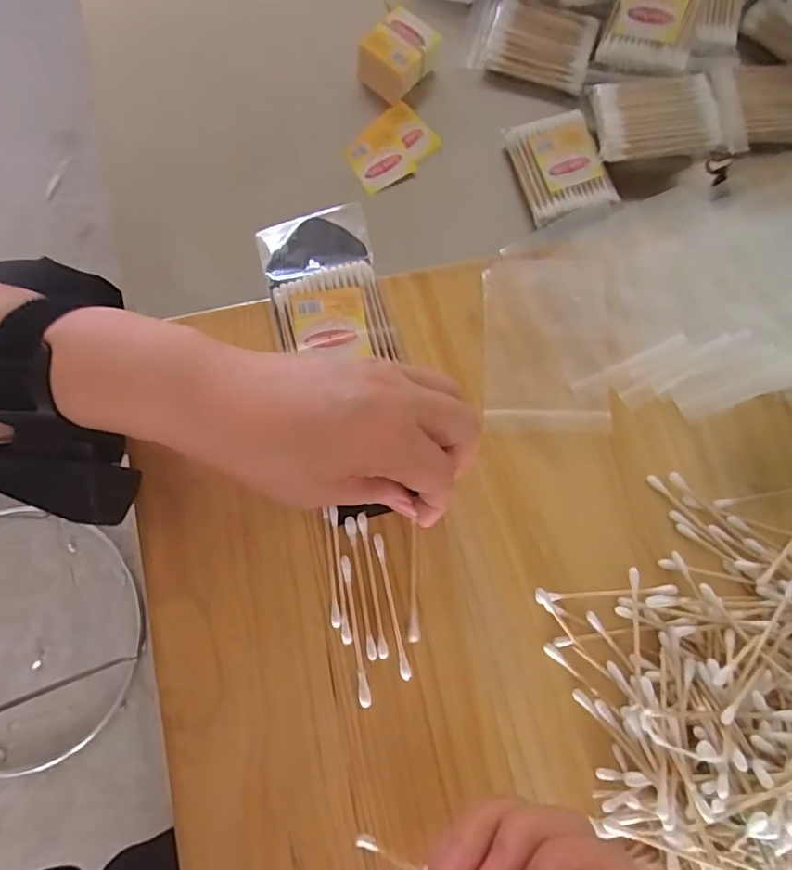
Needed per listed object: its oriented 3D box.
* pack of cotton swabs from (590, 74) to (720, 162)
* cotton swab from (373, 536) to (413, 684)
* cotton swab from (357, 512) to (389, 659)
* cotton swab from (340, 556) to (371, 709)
[{"bbox_3d":[0.177,-0.215,0.373,0.081,0.015,0.057,-3,79,1],"label":"pack of cotton swabs"},{"bbox_3d":[-0.002,0.087,0.284,0.005,0.004,0.072,-12,79,-1],"label":"cotton swab"},{"bbox_3d":[-0.012,0.077,0.284,0.005,0.004,0.072,-10,79,-1],"label":"cotton swab"},{"bbox_3d":[-0.021,0.099,0.280,0.006,0.004,0.073,-10,79,-1],"label":"cotton swab"}]

